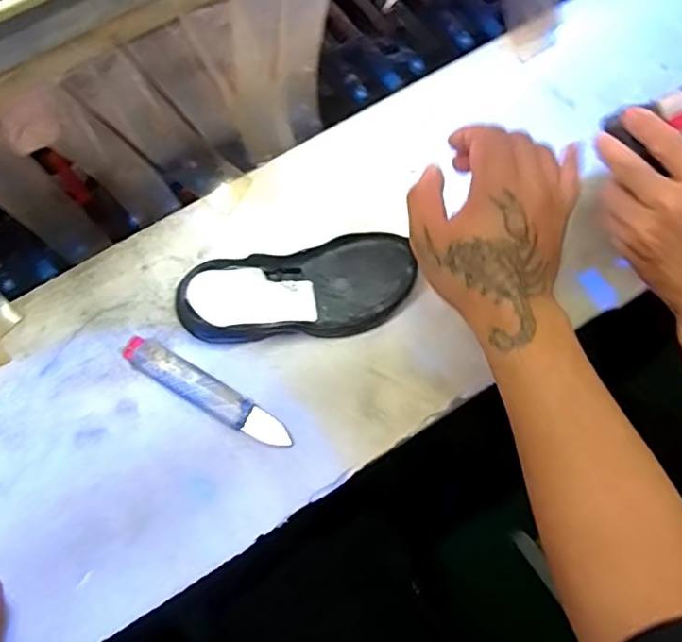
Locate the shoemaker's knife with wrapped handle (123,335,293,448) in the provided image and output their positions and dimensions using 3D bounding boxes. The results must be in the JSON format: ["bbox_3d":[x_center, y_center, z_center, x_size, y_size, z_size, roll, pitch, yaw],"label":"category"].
[{"bbox_3d":[-0.114,0.061,0.495,0.160,0.014,0.028,29,76,9],"label":"shoemaker's knife with wrapped handle"}]

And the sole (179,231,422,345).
[{"bbox_3d":[-0.035,-0.023,0.512,0.199,0.032,0.084,-13,73,-3],"label":"sole"}]

